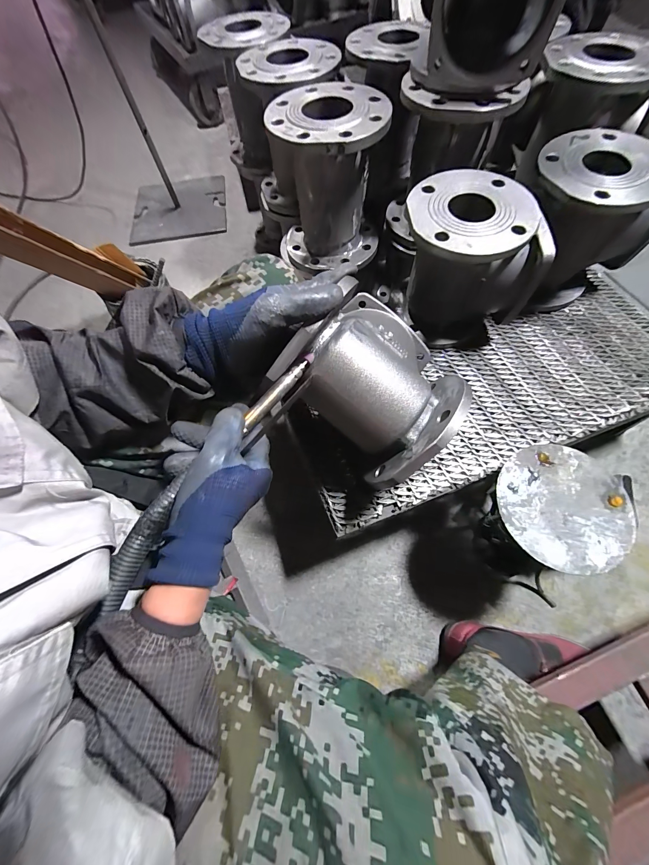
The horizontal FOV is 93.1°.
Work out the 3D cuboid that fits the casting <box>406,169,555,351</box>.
[{"bbox_3d":[0.223,-0.278,0.518,0.191,0.193,0.173,0,67,3],"label":"casting"}]

